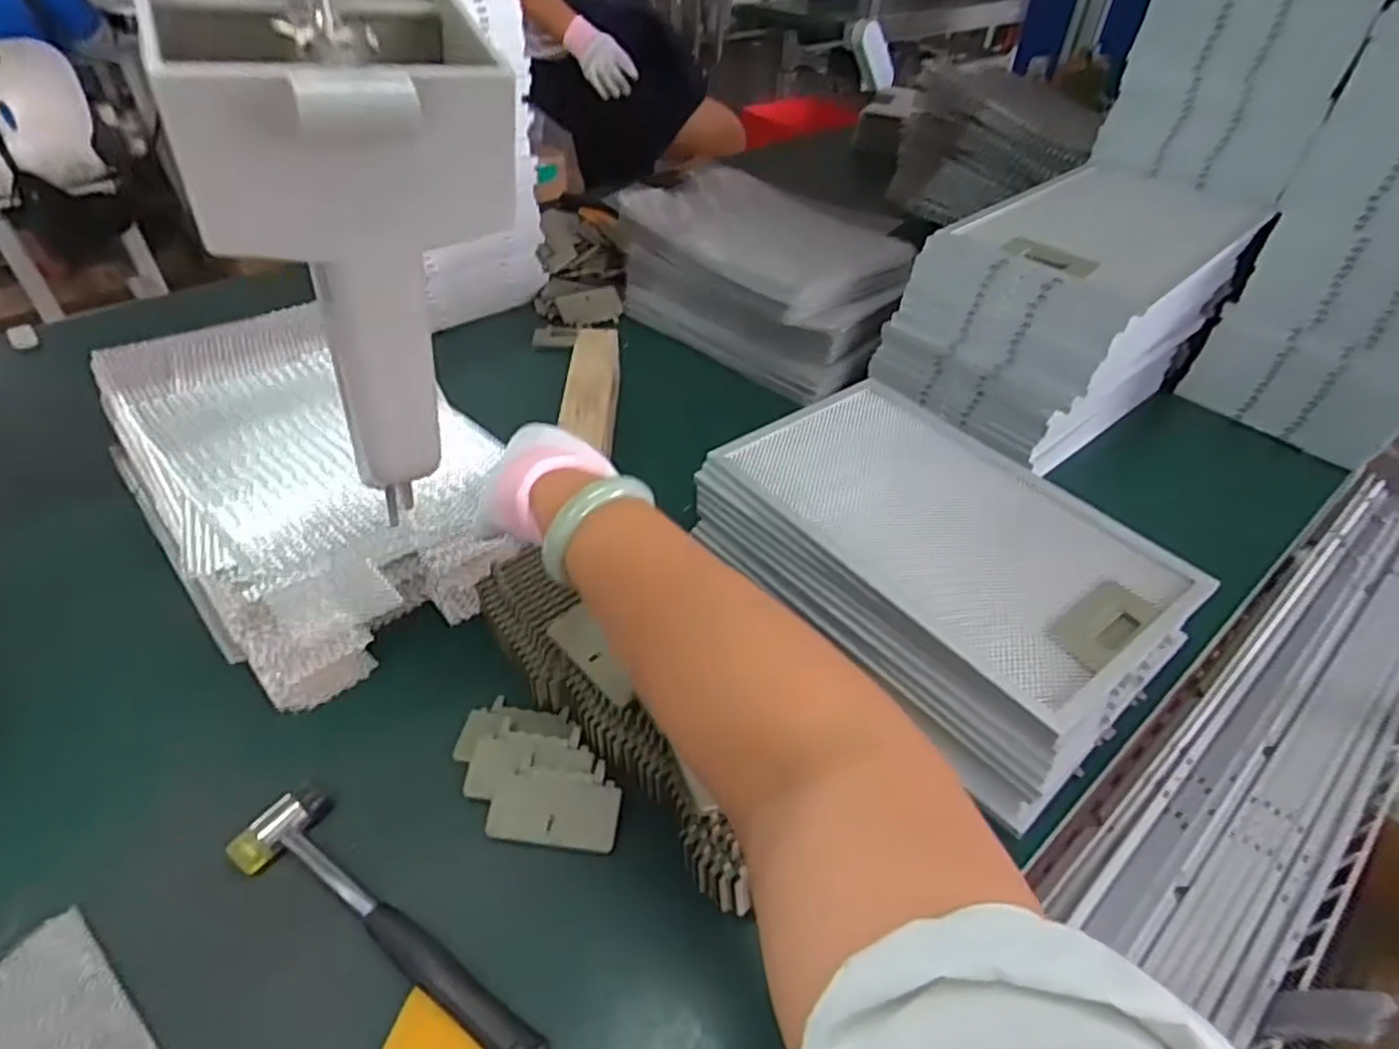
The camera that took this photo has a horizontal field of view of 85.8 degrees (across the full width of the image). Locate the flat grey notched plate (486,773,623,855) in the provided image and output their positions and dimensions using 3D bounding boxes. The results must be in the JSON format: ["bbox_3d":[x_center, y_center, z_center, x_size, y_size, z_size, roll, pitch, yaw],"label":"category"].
[{"bbox_3d":[-0.097,0.192,0.506,0.086,0.004,0.044,5,60,3],"label":"flat grey notched plate"}]

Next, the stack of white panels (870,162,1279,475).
[{"bbox_3d":[0.408,-0.237,0.820,0.333,0.209,0.234,-29,50,-30],"label":"stack of white panels"}]

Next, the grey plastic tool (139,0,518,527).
[{"bbox_3d":[-0.075,-0.063,0.176,0.060,0.113,0.060,-18,45,-21],"label":"grey plastic tool"}]

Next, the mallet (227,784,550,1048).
[{"bbox_3d":[-0.180,0.237,0.449,0.231,0.022,0.054,24,45,22],"label":"mallet"}]

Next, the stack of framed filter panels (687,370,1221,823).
[{"bbox_3d":[0.183,0.031,0.608,0.213,0.103,0.342,-27,49,-28],"label":"stack of framed filter panels"}]

